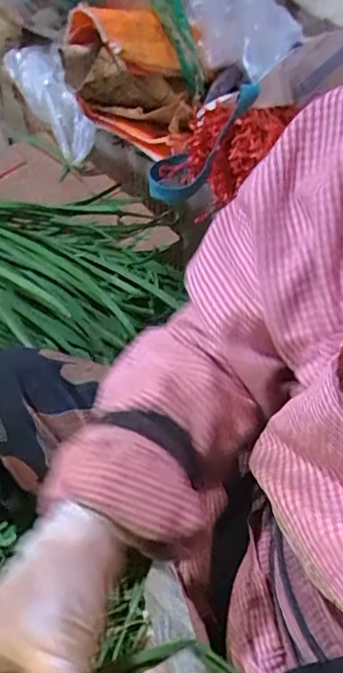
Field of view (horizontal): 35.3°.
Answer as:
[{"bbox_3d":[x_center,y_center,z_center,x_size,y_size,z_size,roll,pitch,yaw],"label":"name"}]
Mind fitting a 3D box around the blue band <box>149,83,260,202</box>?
[{"bbox_3d":[0.041,-0.238,0.652,0.061,0.037,0.183,42,91,21],"label":"blue band"}]

